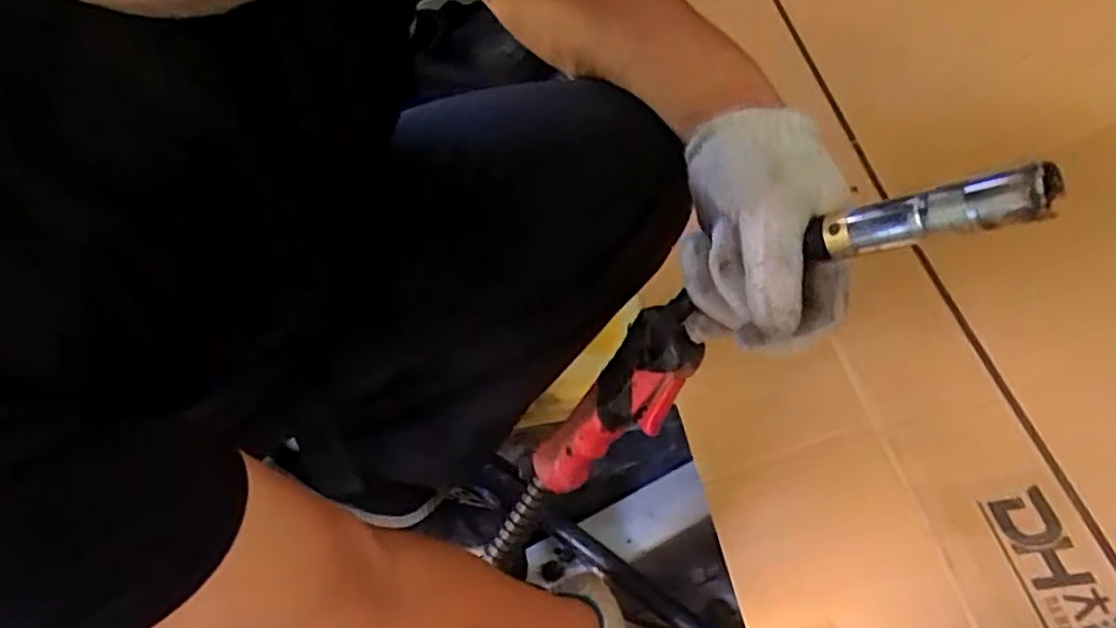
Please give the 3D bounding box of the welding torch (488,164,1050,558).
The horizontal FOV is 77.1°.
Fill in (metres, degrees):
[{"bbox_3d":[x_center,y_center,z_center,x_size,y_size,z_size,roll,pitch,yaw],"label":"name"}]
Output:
[{"bbox_3d":[0.065,0.038,0.423,0.059,0.431,0.065,43,40,-6],"label":"welding torch"}]

